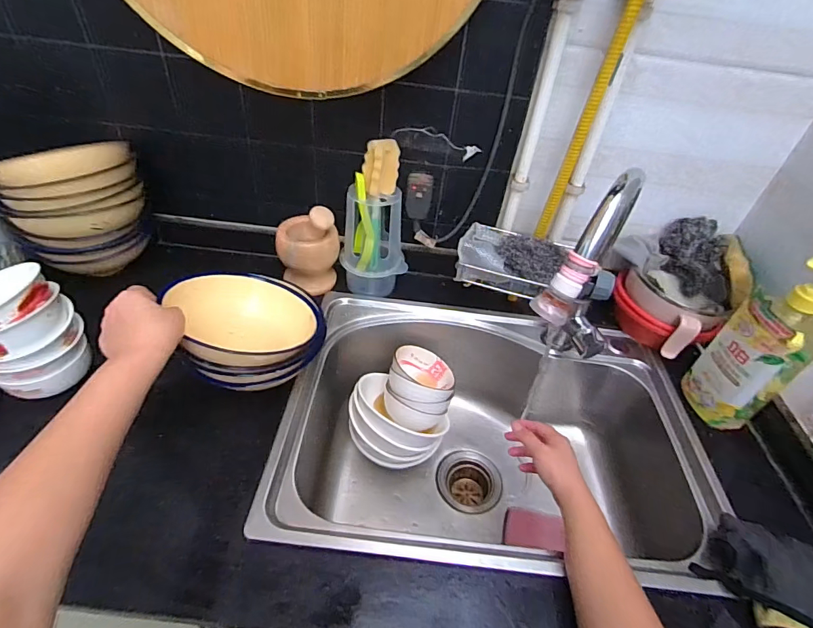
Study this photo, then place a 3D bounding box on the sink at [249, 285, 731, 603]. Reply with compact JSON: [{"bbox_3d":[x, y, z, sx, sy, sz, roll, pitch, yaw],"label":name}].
[{"bbox_3d":[0.119,0.211,0.701,0.572,0.237,0.439,7,42,0],"label":"sink"}]

